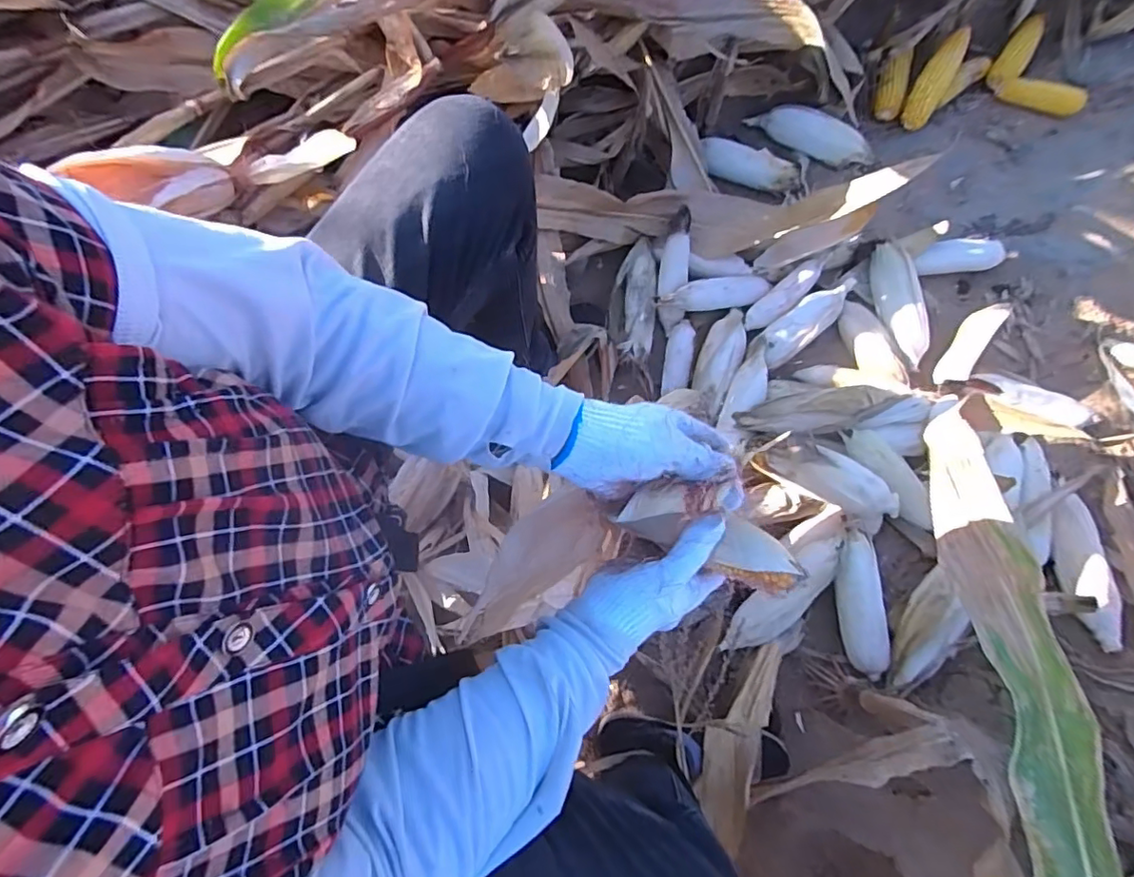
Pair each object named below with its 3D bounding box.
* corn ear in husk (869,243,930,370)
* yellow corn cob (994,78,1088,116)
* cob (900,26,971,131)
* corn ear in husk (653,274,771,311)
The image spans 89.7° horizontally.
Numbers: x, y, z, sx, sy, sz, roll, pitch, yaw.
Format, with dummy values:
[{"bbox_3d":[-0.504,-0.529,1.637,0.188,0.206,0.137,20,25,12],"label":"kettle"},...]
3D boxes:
[{"bbox_3d":[0.550,-0.223,0.941,0.060,0.048,0.205,-2,73,-1],"label":"corn ear in husk"},{"bbox_3d":[0.882,-0.636,1.062,0.150,0.037,0.044,17,73,5],"label":"yellow corn cob"},{"bbox_3d":[0.668,-0.651,1.033,0.058,0.053,0.173,34,90,9],"label":"cob"},{"bbox_3d":[0.241,-0.240,0.938,0.195,0.038,0.049,-10,73,-4],"label":"corn ear in husk"}]

